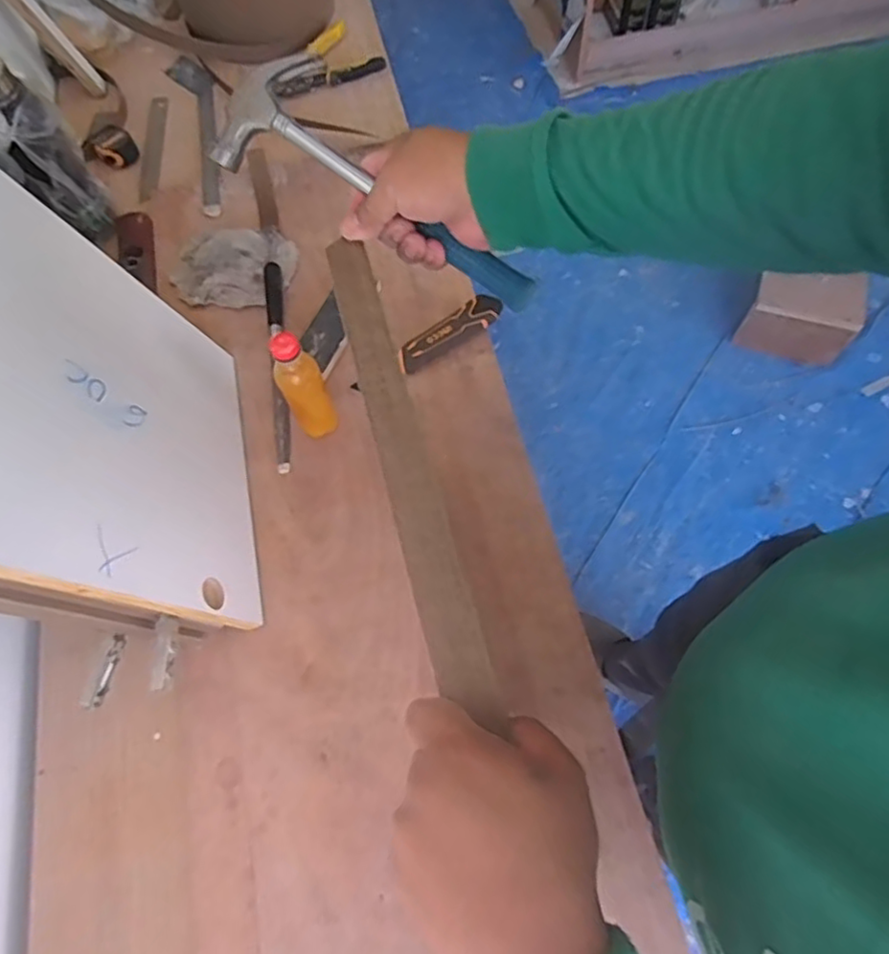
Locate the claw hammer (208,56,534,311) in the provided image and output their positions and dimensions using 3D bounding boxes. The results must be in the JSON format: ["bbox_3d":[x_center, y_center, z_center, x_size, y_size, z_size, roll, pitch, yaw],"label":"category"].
[{"bbox_3d":[-0.044,-0.201,0.463,0.250,0.044,0.073,33,72,-2],"label":"claw hammer"}]

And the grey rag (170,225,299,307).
[{"bbox_3d":[-0.314,-0.316,0.966,0.181,0.014,0.137,0,67,3],"label":"grey rag"}]

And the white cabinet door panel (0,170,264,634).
[{"bbox_3d":[-0.333,-0.070,0.618,0.018,0.452,0.375,-19,66,13],"label":"white cabinet door panel"}]

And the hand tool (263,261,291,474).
[{"bbox_3d":[-0.230,-0.160,0.894,0.025,0.016,0.332,-9,66,-1],"label":"hand tool"}]

